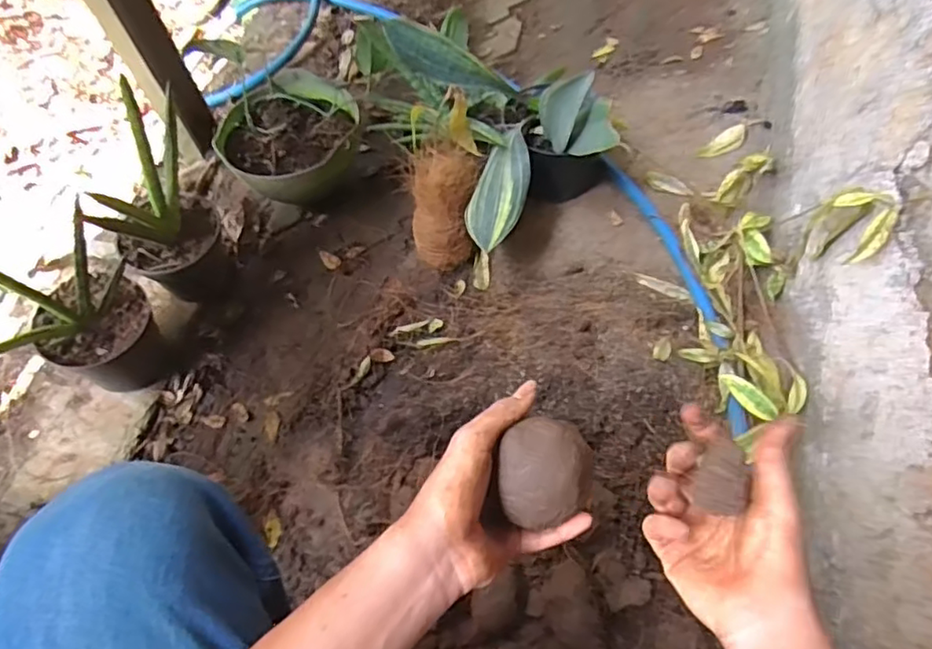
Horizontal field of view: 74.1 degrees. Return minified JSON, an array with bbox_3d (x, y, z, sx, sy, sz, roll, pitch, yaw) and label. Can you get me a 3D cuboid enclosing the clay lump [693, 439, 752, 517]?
[{"bbox_3d":[0.156,0.089,0.372,0.026,0.016,0.046,18,64,11],"label":"clay lump"}]

